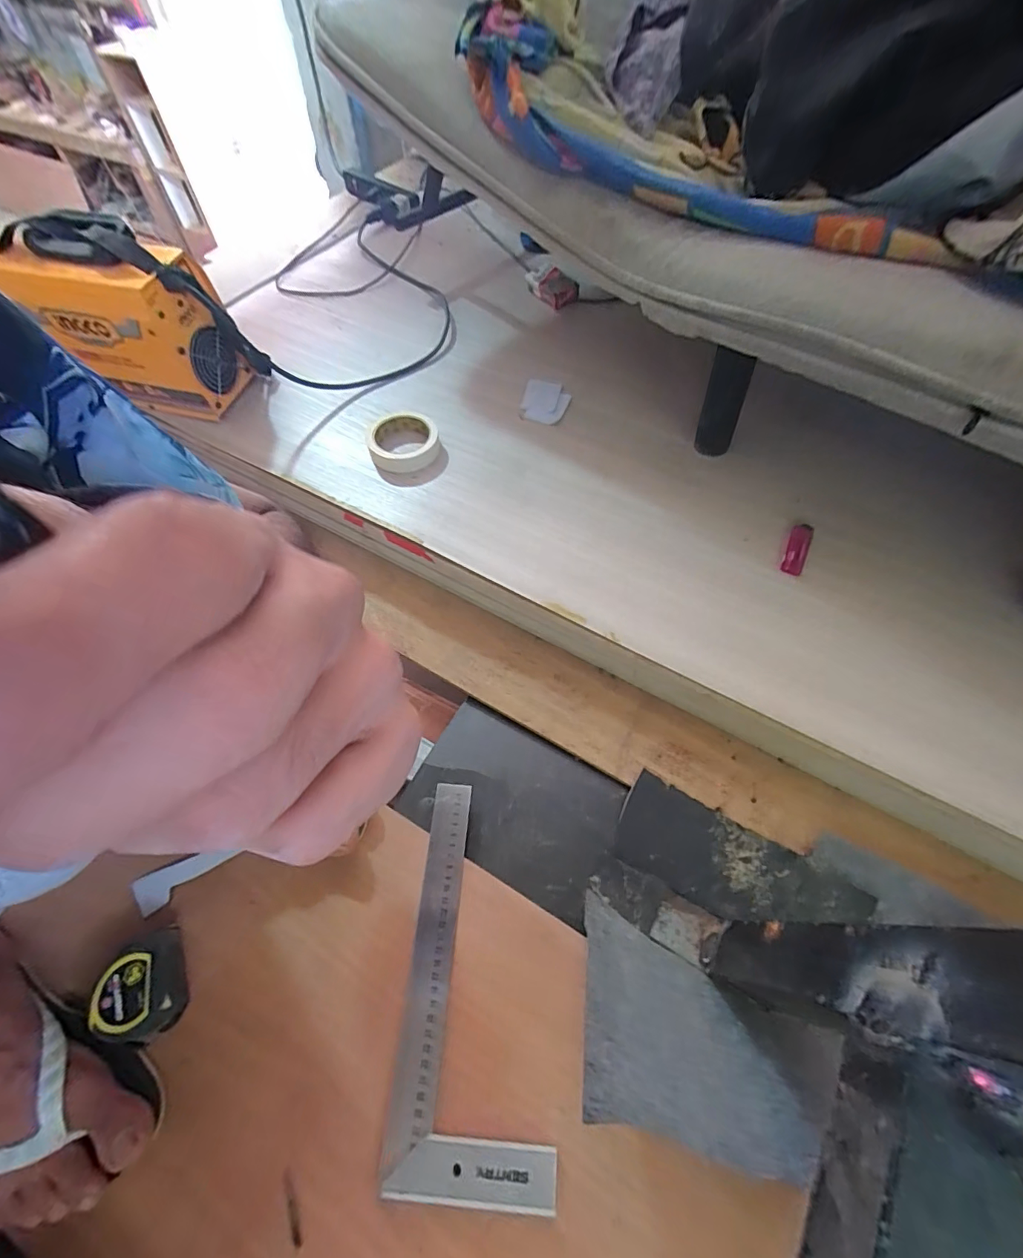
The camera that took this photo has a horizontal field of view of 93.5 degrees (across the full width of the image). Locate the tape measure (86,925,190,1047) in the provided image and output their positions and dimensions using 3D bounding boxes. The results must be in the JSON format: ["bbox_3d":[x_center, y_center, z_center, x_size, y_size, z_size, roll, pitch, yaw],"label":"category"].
[{"bbox_3d":[-0.320,0.315,0.423,0.068,0.037,0.074,-25,62,-15],"label":"tape measure"}]

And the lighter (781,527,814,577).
[{"bbox_3d":[0.347,-0.098,0.581,0.024,0.012,0.069,24,74,13],"label":"lighter"}]

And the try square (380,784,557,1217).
[{"bbox_3d":[-0.027,0.306,0.444,0.131,0.011,0.305,3,59,1],"label":"try square"}]

